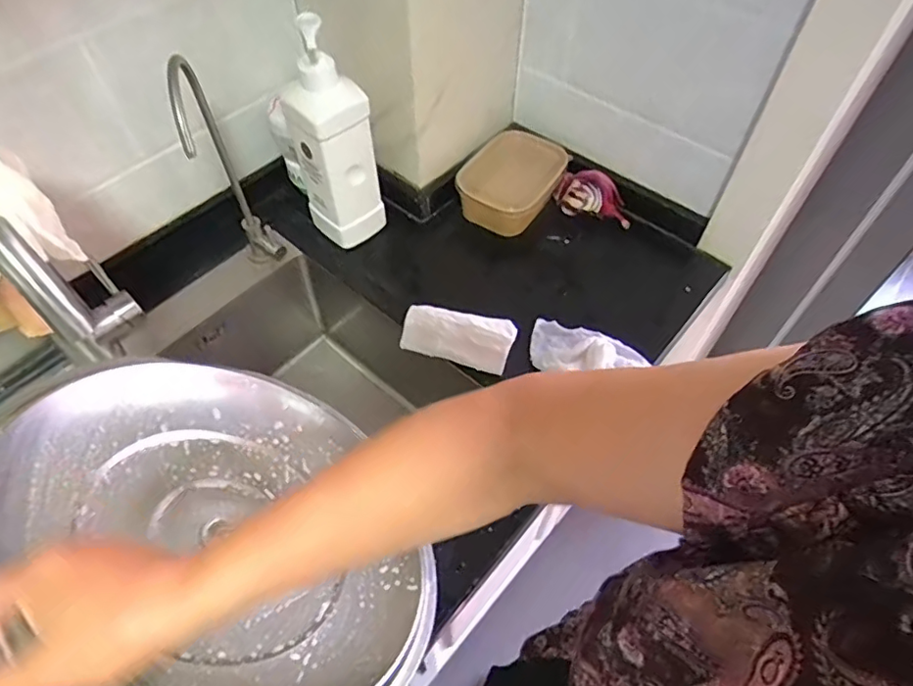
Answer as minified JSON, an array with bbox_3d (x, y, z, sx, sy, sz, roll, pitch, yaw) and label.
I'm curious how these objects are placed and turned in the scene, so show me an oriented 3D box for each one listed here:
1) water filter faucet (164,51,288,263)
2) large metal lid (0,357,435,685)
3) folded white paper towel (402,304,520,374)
[{"bbox_3d":[-0.239,-0.173,0.616,0.040,0.264,0.114,-15,56,-9],"label":"water filter faucet"},{"bbox_3d":[-0.180,0.137,0.416,0.307,0.038,0.316,30,23,-14],"label":"large metal lid"},{"bbox_3d":[0.002,-0.008,0.667,0.127,0.030,0.056,12,56,9],"label":"folded white paper towel"}]

